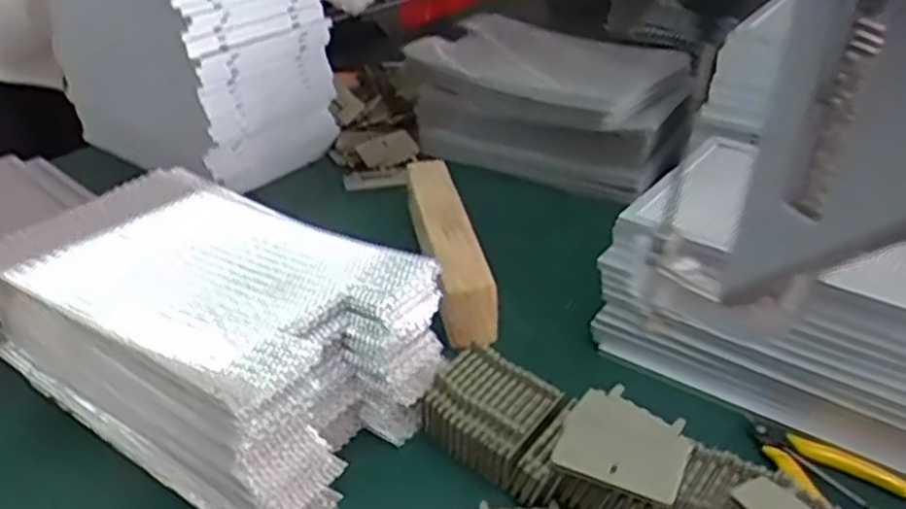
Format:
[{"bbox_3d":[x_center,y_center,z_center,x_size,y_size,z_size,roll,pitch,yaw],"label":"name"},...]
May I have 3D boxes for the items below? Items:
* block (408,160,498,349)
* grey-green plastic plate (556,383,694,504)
[{"bbox_3d":[-0.009,-0.015,0.827,0.053,0.069,0.252,-8,33,-9],"label":"block"},{"bbox_3d":[0.122,0.134,0.551,0.085,0.011,0.078,21,44,19],"label":"grey-green plastic plate"}]

